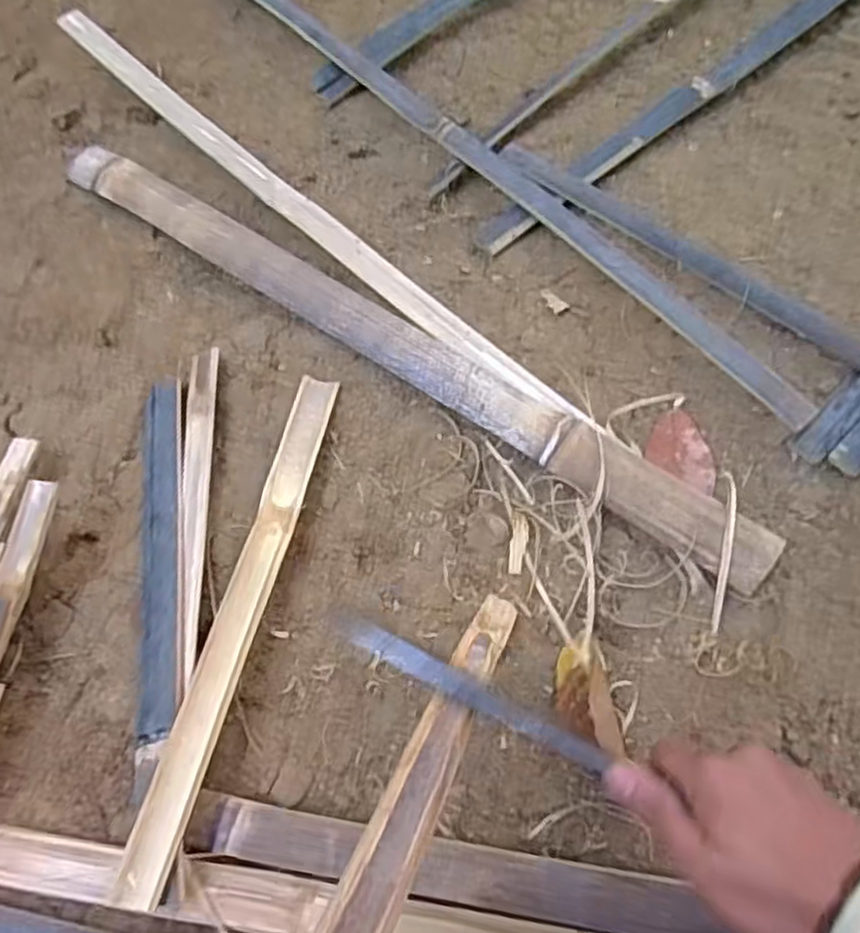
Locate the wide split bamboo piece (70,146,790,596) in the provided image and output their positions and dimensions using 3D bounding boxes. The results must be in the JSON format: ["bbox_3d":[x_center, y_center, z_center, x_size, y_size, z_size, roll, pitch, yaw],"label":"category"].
[{"bbox_3d":[-0.048,-0.120,0.626,0.743,0.031,0.054,33,70,17],"label":"wide split bamboo piece"}]

